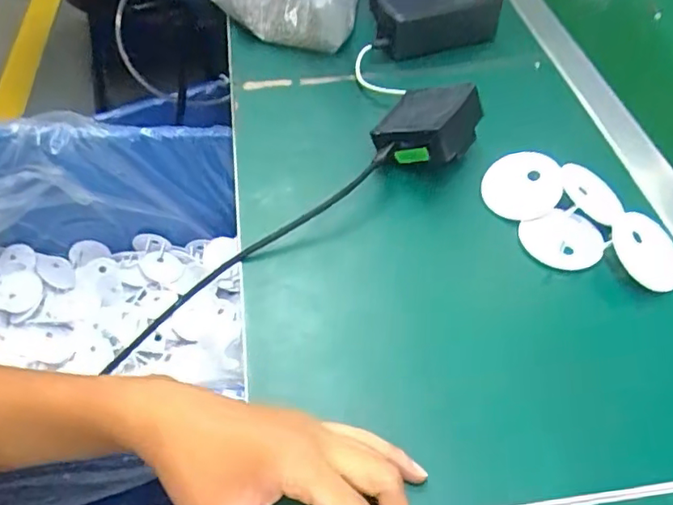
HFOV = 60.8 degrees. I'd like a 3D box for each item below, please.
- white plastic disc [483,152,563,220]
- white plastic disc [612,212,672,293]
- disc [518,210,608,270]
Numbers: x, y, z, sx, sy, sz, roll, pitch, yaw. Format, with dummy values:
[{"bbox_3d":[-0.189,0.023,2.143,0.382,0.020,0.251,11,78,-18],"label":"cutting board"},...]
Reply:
[{"bbox_3d":[0.153,-0.054,0.472,0.062,0.007,0.057,-8,72,13],"label":"white plastic disc"},{"bbox_3d":[0.232,-0.001,0.427,0.041,0.008,0.062,-27,77,-3],"label":"white plastic disc"},{"bbox_3d":[0.175,-0.010,0.443,0.055,0.008,0.051,-6,60,10],"label":"disc"}]

